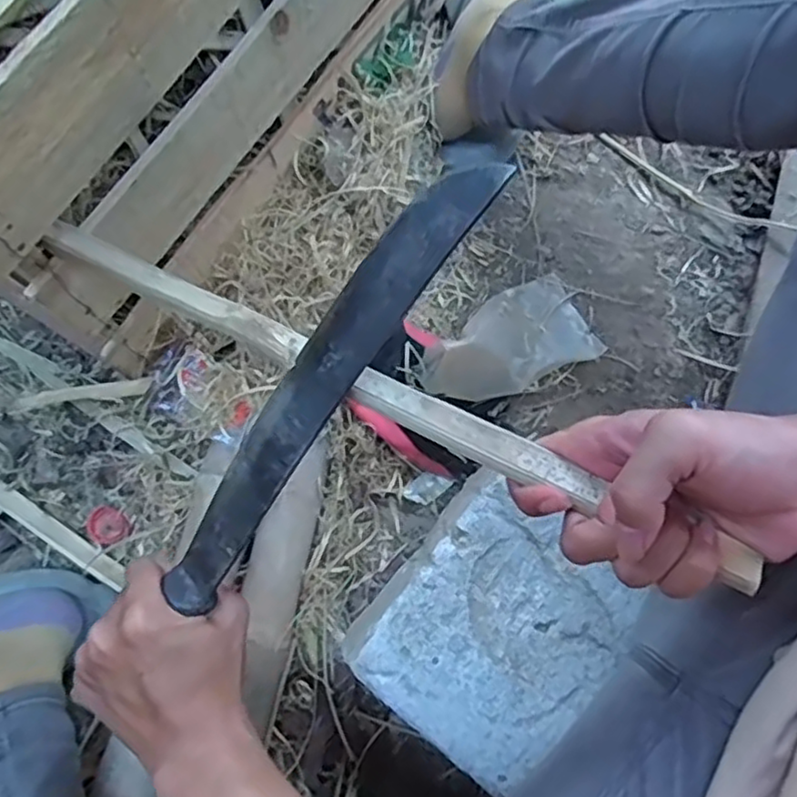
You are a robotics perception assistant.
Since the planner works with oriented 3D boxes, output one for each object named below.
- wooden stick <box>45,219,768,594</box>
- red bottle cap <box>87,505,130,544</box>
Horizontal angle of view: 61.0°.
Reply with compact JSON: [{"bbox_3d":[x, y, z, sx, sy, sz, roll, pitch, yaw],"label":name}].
[{"bbox_3d":[-0.023,-0.011,0.349,0.412,0.008,0.020,26,80,15],"label":"wooden stick"},{"bbox_3d":[-0.257,0.112,0.601,0.037,0.007,0.032,34,81,7],"label":"red bottle cap"}]

